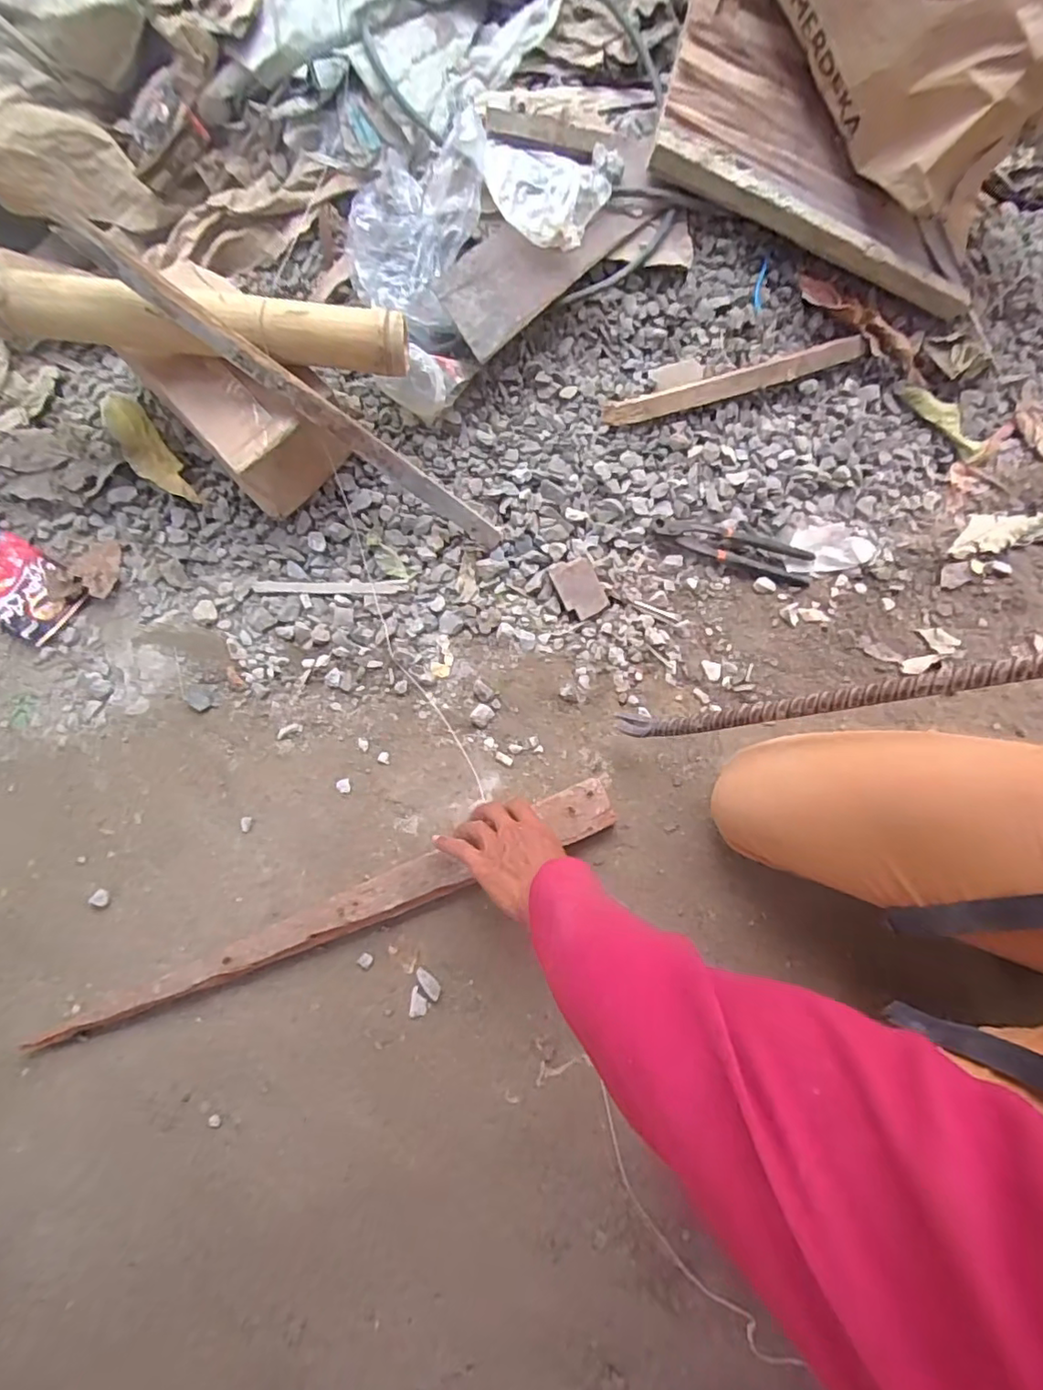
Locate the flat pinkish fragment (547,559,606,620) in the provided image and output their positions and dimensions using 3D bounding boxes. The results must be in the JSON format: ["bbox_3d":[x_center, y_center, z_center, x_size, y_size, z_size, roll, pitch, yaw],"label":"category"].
[{"bbox_3d":[0.074,-0.137,0.752,0.054,0.013,0.075,-32,95,-13],"label":"flat pinkish fragment"}]

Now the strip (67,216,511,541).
[{"bbox_3d":[-0.227,-0.320,0.657,0.503,0.027,0.024,32,71,-24],"label":"strip"}]

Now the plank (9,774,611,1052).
[{"bbox_3d":[-0.178,0.225,0.618,0.593,0.027,0.051,-22,74,-8],"label":"plank"}]

